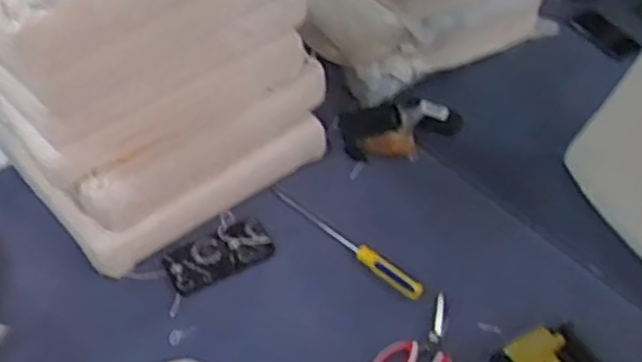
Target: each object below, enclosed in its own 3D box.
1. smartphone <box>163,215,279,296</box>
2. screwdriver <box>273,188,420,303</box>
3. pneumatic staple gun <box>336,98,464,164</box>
[{"bbox_3d":[-0.157,0.110,1.060,0.163,0.016,0.076,-21,52,-19],"label":"smartphone"},{"bbox_3d":[0.031,0.087,1.091,0.313,0.024,0.035,34,55,26],"label":"screwdriver"},{"bbox_3d":[0.143,-0.098,1.221,0.224,0.061,0.121,2,48,0],"label":"pneumatic staple gun"}]

